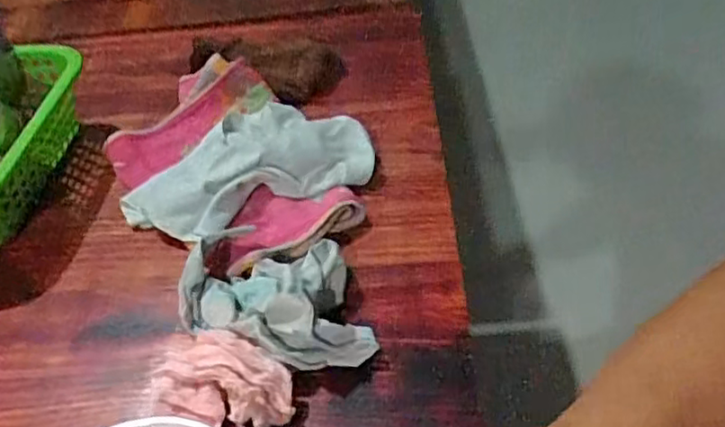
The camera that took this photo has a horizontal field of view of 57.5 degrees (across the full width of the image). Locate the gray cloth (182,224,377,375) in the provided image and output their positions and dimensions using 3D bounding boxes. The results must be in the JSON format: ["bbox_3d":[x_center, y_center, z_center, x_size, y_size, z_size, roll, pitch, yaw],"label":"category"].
[{"bbox_3d":[-0.056,0.056,0.466,0.143,0.055,0.098,20,52,24],"label":"gray cloth"}]

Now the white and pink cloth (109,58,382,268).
[{"bbox_3d":[-0.113,-0.047,0.578,0.246,0.045,0.178,27,55,28],"label":"white and pink cloth"}]

